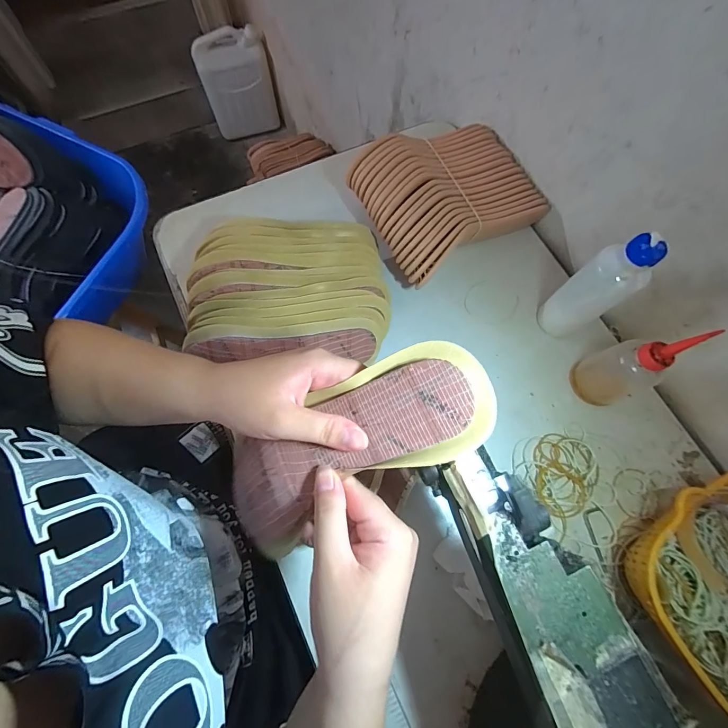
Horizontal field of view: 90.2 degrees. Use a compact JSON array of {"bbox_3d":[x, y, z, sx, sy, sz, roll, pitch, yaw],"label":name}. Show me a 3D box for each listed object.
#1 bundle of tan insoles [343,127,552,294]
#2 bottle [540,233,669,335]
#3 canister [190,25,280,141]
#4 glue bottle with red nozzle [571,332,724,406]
[{"bbox_3d":[0.113,-0.237,0.516,0.231,0.082,0.190,-32,74,-12],"label":"bundle of tan insoles"},{"bbox_3d":[0.268,-0.084,0.430,0.047,0.177,0.059,-33,75,-13],"label":"bottle"},{"bbox_3d":[-0.497,-1.091,1.457,0.263,0.353,0.140,-8,71,-5],"label":"canister"},{"bbox_3d":[0.310,0.000,0.411,0.062,0.150,0.063,-18,72,-8],"label":"glue bottle with red nozzle"}]

